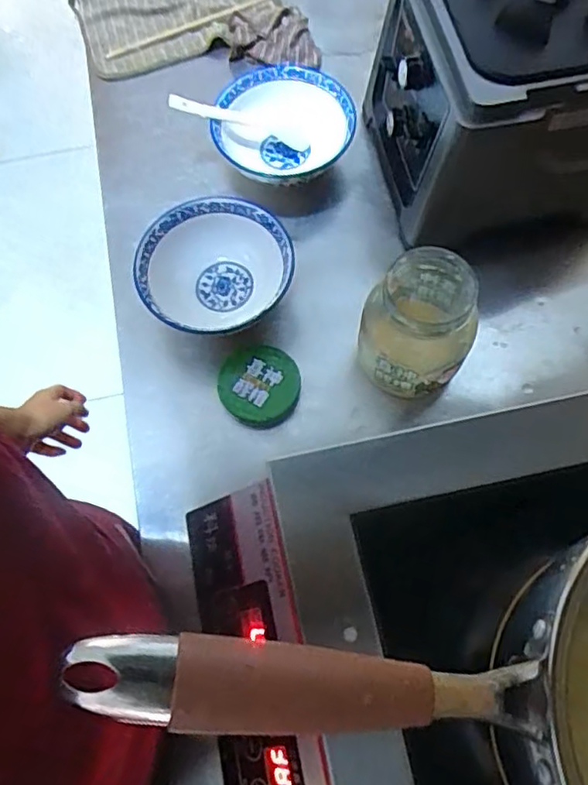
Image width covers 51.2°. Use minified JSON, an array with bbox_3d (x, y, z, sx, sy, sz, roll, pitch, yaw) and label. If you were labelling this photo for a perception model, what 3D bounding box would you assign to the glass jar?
[{"bbox_3d":[0.118,-0.063,0.581,0.099,0.129,0.106,-1,68,1],"label":"glass jar"}]

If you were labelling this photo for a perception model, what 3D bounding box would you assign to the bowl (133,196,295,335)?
[{"bbox_3d":[-0.081,-0.122,0.642,0.155,0.060,0.149,-1,68,1],"label":"bowl"}]

